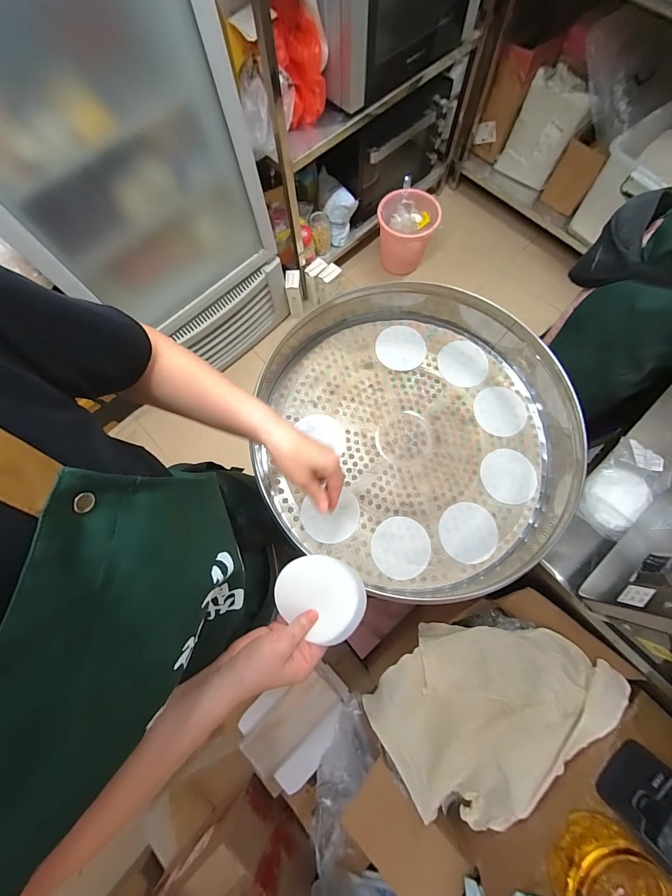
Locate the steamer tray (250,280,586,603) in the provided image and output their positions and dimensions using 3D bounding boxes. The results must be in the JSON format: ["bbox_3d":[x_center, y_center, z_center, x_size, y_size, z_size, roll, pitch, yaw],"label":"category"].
[{"bbox_3d":[0.124,-0.036,0.556,0.523,0.097,0.503,25,76,8],"label":"steamer tray"}]

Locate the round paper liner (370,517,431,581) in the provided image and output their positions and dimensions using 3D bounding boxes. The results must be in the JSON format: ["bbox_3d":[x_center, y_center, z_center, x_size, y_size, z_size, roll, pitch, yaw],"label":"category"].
[{"bbox_3d":[0.106,0.161,0.537,0.093,0.009,0.093,0,74,1],"label":"round paper liner"}]

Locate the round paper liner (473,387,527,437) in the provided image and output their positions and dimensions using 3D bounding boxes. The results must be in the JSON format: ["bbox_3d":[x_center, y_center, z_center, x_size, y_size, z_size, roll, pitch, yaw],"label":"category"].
[{"bbox_3d":[0.303,-0.069,0.609,0.092,0.007,0.098,0,74,1],"label":"round paper liner"}]

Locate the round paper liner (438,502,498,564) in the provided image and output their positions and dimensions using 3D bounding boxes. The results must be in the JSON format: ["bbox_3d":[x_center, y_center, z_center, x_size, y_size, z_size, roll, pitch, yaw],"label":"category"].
[{"bbox_3d":[0.217,0.139,0.544,0.091,0.004,0.093,0,74,1],"label":"round paper liner"}]

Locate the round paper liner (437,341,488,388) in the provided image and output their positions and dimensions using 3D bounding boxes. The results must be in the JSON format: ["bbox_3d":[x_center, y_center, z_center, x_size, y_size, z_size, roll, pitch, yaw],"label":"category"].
[{"bbox_3d":[0.243,-0.161,0.632,0.091,0.004,0.096,0,74,1],"label":"round paper liner"}]

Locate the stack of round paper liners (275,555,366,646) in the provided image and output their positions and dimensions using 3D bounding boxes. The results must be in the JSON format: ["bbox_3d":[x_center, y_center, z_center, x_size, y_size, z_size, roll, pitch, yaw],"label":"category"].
[{"bbox_3d":[-0.021,0.172,0.382,0.106,0.019,0.091,5,92,17],"label":"stack of round paper liners"}]

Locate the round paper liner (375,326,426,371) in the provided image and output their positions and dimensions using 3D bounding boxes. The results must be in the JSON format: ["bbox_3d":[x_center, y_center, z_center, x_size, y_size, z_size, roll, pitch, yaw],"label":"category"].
[{"bbox_3d":[0.125,-0.193,0.639,0.093,0.005,0.094,0,74,1],"label":"round paper liner"}]

